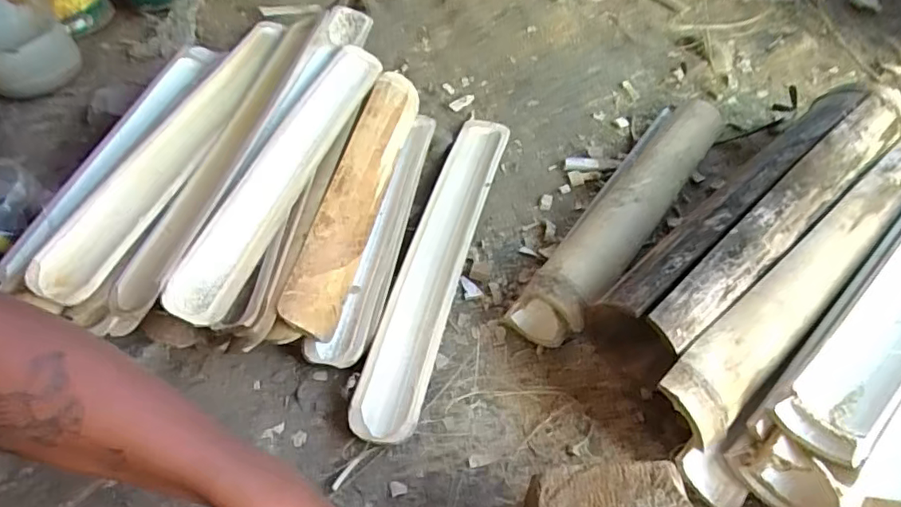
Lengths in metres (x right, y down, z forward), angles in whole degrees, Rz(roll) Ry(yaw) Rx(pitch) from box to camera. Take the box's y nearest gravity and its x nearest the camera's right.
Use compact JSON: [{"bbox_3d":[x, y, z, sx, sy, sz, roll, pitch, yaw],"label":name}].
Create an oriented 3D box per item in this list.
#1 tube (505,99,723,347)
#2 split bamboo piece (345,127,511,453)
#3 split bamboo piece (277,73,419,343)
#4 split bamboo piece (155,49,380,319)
[{"bbox_3d":[0.220,-0.073,0.693,0.084,0.061,0.458,28,57,24],"label":"tube"},{"bbox_3d":[-0.011,-0.006,0.677,0.064,0.026,0.482,10,52,12],"label":"split bamboo piece"},{"bbox_3d":[-0.108,-0.078,0.675,0.052,0.063,0.390,9,52,11],"label":"split bamboo piece"},{"bbox_3d":[-0.182,-0.112,0.639,0.063,0.049,0.435,10,51,14],"label":"split bamboo piece"}]

